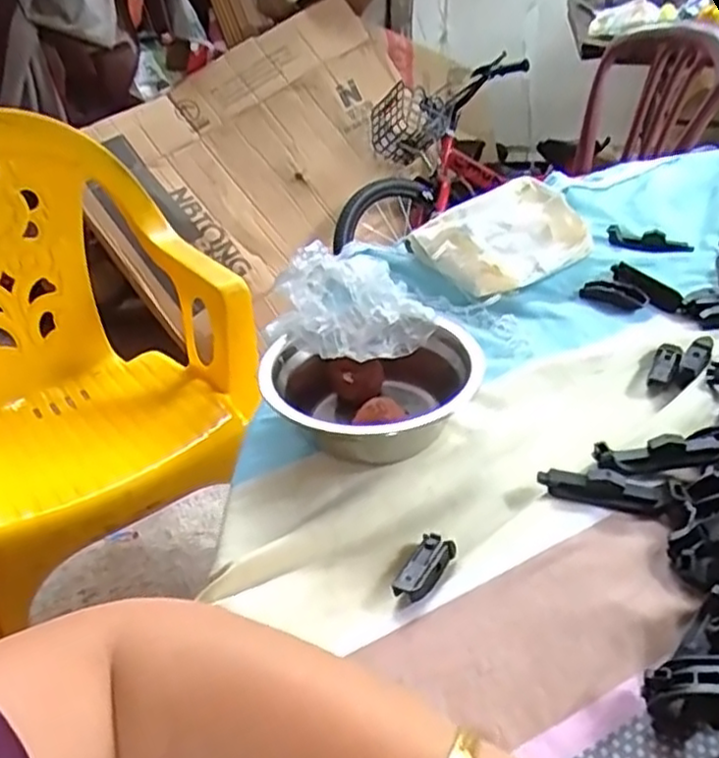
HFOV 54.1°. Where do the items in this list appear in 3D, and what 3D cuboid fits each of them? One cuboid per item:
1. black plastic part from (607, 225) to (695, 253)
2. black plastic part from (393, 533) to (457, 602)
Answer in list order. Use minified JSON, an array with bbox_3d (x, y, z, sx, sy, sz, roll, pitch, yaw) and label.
[{"bbox_3d":[0.263,-0.126,0.638,0.072,0.011,0.024,13,38,20],"label":"black plastic part"},{"bbox_3d":[0.033,0.095,0.354,0.017,0.013,0.039,19,41,27],"label":"black plastic part"}]

